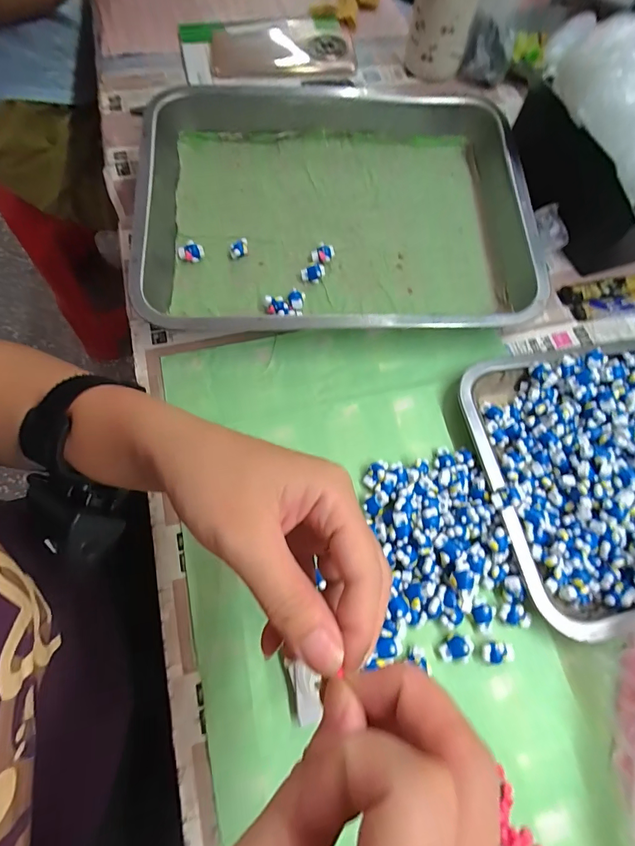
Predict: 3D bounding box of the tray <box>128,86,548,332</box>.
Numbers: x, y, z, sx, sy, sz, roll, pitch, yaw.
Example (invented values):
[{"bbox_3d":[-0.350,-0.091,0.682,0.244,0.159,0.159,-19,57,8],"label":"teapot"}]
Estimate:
[{"bbox_3d":[0.013,-0.198,0.363,0.338,0.047,0.278,1,68,-2],"label":"tray"}]

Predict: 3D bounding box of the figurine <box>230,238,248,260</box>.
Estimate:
[{"bbox_3d":[-0.071,-0.158,0.356,0.017,0.014,0.013,-13,69,-8],"label":"figurine"}]

